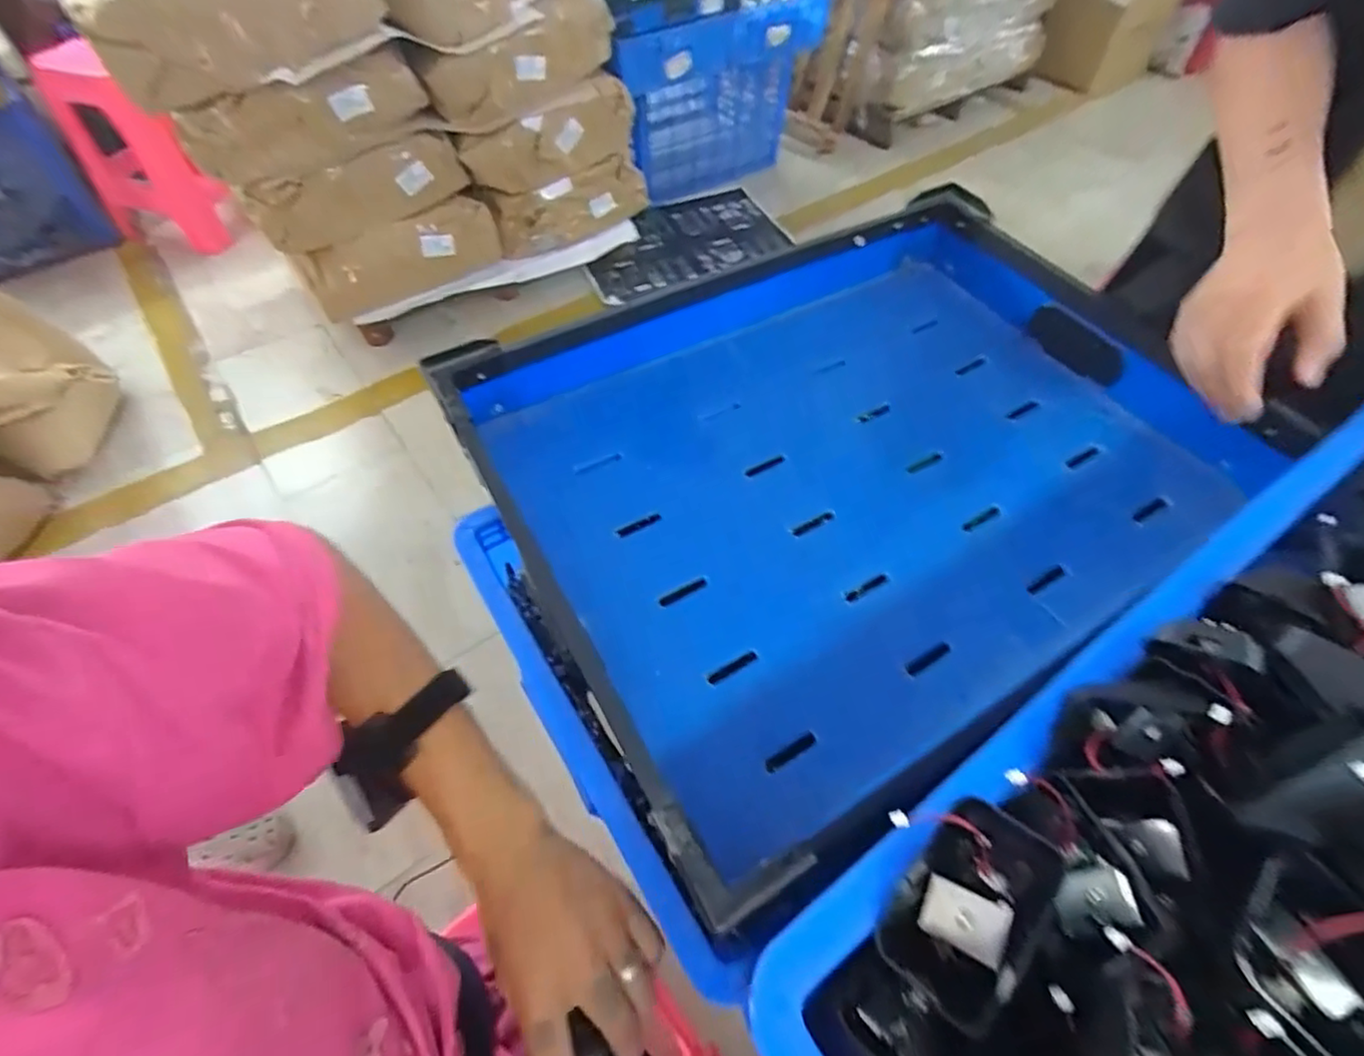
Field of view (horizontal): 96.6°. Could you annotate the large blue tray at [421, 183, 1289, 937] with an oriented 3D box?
[{"bbox_3d":[0.176,-0.073,0.539,0.630,0.084,0.456,-28,63,-18],"label":"large blue tray"}]

